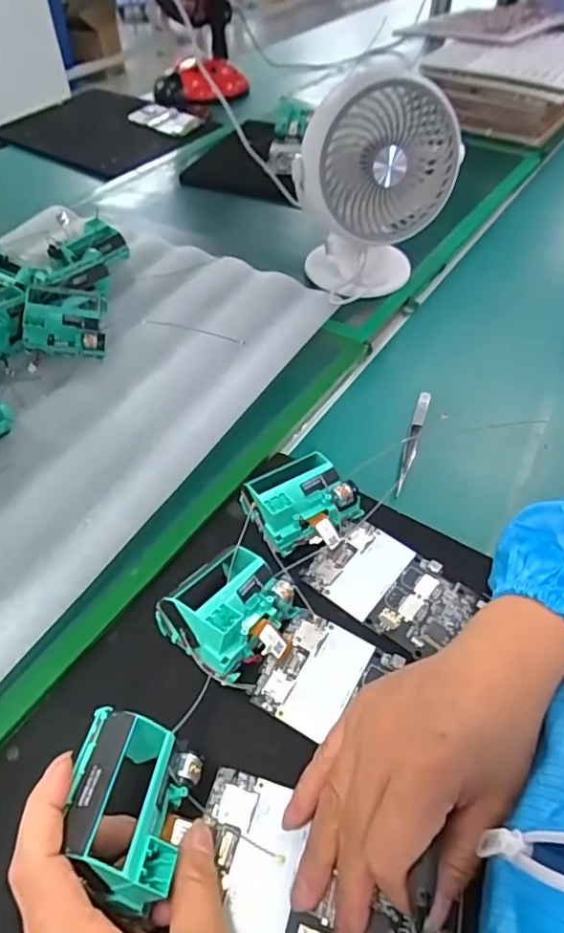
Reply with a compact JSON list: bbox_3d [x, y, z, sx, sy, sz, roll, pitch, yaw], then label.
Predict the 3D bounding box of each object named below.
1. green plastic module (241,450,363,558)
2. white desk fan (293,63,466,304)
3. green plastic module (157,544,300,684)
[{"bbox_3d":[0.015,0.027,0.398,0.067,0.038,0.066,-27,54,-23],"label":"green plastic module"},{"bbox_3d":[0.087,-0.281,0.560,0.159,0.206,0.110,-10,49,-9],"label":"white desk fan"},{"bbox_3d":[-0.030,0.086,0.337,0.070,0.047,0.069,32,55,26],"label":"green plastic module"}]

